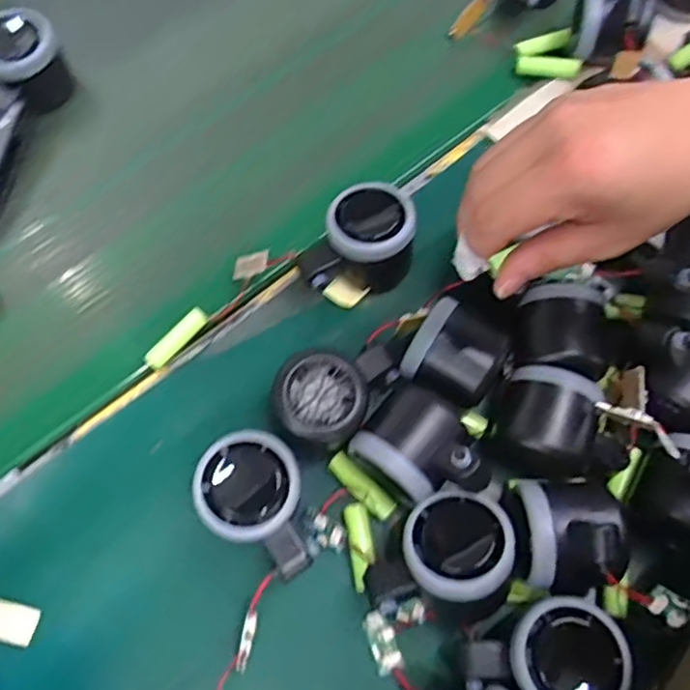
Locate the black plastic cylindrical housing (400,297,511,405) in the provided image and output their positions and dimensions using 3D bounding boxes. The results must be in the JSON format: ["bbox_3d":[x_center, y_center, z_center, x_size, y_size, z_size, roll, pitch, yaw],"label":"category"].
[{"bbox_3d":[0.069,0.010,0.405,0.056,0.052,0.052,30,72,10],"label":"black plastic cylindrical housing"}]

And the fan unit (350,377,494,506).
[{"bbox_3d":[0.046,0.061,0.365,0.074,0.056,0.059,42,74,14],"label":"fan unit"}]

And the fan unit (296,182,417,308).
[{"bbox_3d":[0.010,-0.065,0.431,0.058,0.056,0.076,35,72,12],"label":"fan unit"}]

